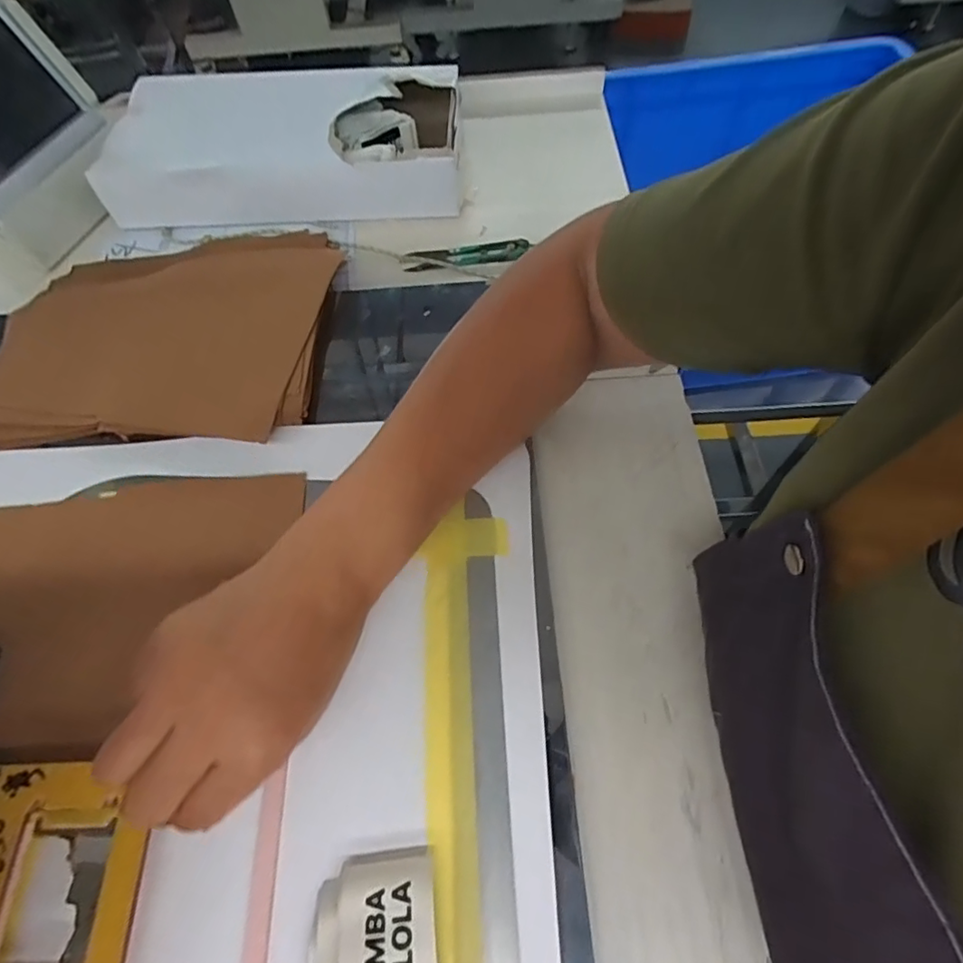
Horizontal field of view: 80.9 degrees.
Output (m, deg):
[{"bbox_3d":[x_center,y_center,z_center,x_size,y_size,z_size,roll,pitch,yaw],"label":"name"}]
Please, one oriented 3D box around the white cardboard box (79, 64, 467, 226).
[{"bbox_3d":[-0.177,-0.311,0.517,0.314,0.059,0.148,-1,61,2],"label":"white cardboard box"}]

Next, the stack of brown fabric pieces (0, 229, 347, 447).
[{"bbox_3d":[-0.242,-0.123,0.436,0.244,0.028,0.214,-2,61,0],"label":"stack of brown fabric pieces"}]

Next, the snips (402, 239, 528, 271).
[{"bbox_3d":[-0.012,-0.193,0.474,0.100,0.009,0.024,-9,61,-2],"label":"snips"}]

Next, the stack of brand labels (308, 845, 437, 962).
[{"bbox_3d":[-0.047,0.201,0.244,0.054,0.015,0.067,-8,61,-1],"label":"stack of brand labels"}]

